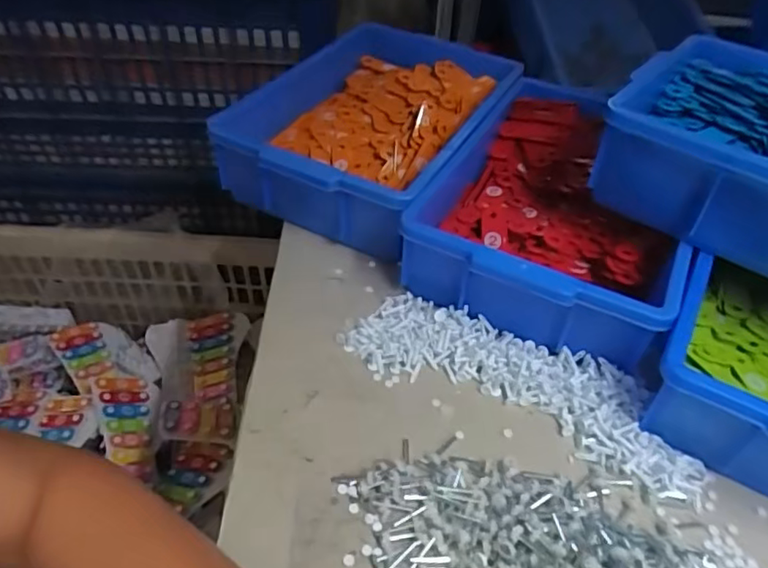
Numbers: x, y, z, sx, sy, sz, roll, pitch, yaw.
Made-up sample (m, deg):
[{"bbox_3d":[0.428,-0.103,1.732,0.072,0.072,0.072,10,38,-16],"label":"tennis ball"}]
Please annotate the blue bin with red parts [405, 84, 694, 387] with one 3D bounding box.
[{"bbox_3d":[0.189,-0.087,0.630,0.237,0.094,0.352,18,46,15],"label":"blue bin with red parts"}]

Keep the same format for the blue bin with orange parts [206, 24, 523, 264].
[{"bbox_3d":[-0.018,-0.200,0.717,0.272,0.097,0.370,20,47,17],"label":"blue bin with orange parts"}]

